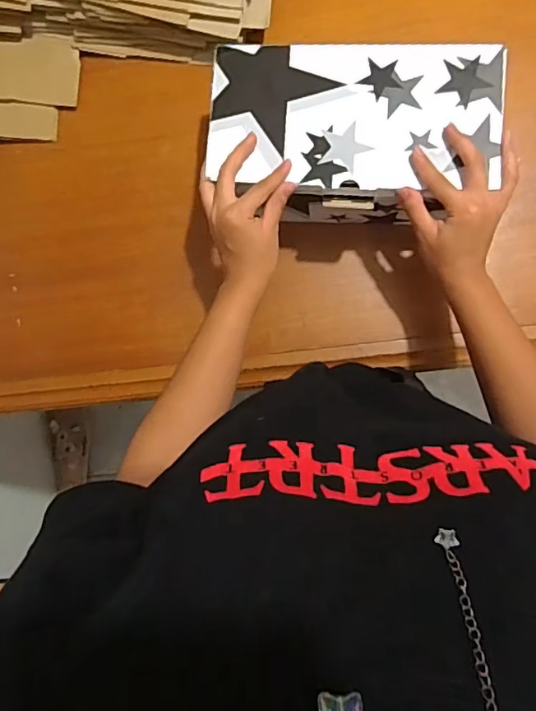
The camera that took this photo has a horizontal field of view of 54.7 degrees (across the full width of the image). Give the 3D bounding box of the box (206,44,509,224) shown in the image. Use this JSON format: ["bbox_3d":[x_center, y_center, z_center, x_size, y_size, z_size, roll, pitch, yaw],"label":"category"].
[{"bbox_3d":[0.086,-0.224,0.534,0.276,0.093,0.158,2,89,7],"label":"box"}]

